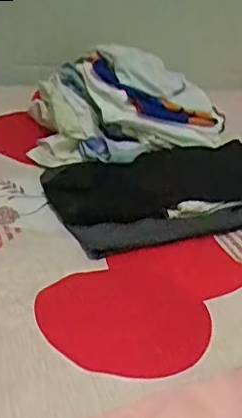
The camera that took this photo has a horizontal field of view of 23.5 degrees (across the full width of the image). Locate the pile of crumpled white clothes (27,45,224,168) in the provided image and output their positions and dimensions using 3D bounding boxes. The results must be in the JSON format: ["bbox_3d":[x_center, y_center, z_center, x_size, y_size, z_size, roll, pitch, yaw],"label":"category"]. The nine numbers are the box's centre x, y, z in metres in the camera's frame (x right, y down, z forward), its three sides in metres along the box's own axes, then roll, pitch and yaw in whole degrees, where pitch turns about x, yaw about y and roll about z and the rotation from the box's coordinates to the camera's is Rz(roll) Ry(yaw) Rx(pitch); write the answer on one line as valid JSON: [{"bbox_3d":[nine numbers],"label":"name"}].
[{"bbox_3d":[0.017,-0.217,1.217,0.393,0.203,0.231,4,28,-5],"label":"pile of crumpled white clothes"}]

